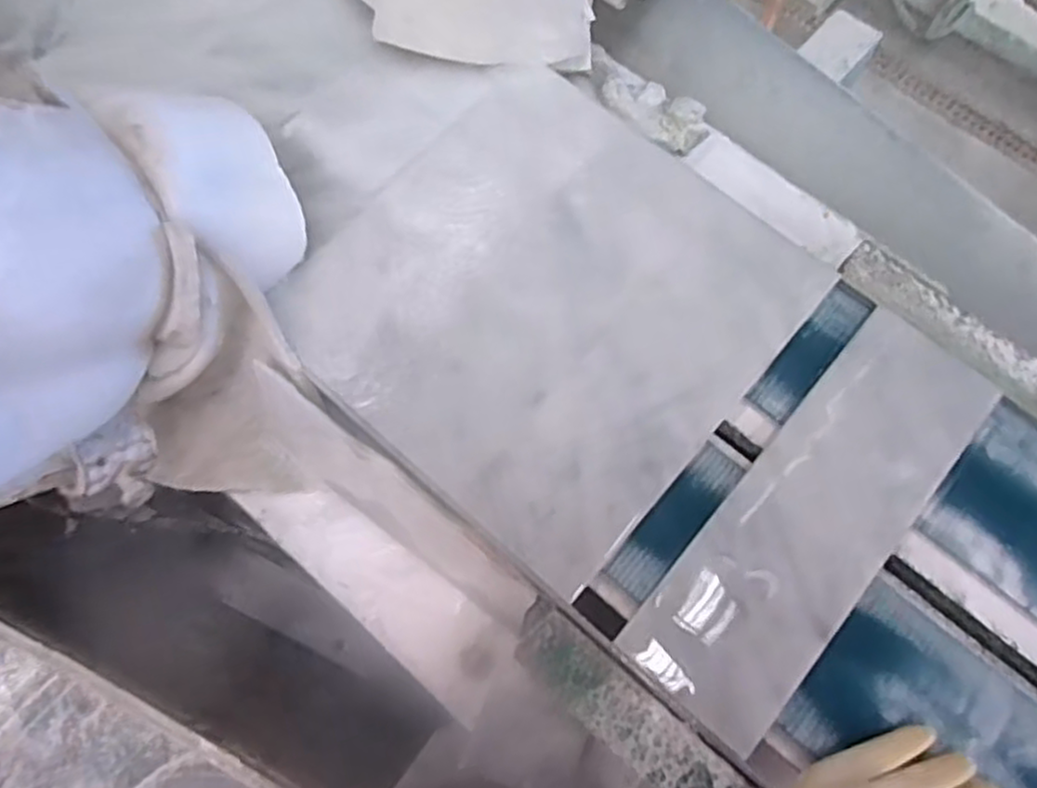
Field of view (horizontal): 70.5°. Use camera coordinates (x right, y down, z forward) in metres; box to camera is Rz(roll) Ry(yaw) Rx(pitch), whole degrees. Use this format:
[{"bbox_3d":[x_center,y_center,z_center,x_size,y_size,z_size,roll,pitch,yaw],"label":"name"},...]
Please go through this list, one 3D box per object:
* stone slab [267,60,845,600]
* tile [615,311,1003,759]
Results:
[{"bbox_3d":[0.035,-0.085,0.528,0.294,0.016,0.335,40,77,12],"label":"stone slab"},{"bbox_3d":[0.198,0.077,0.478,0.097,0.015,0.299,40,77,12],"label":"tile"}]

